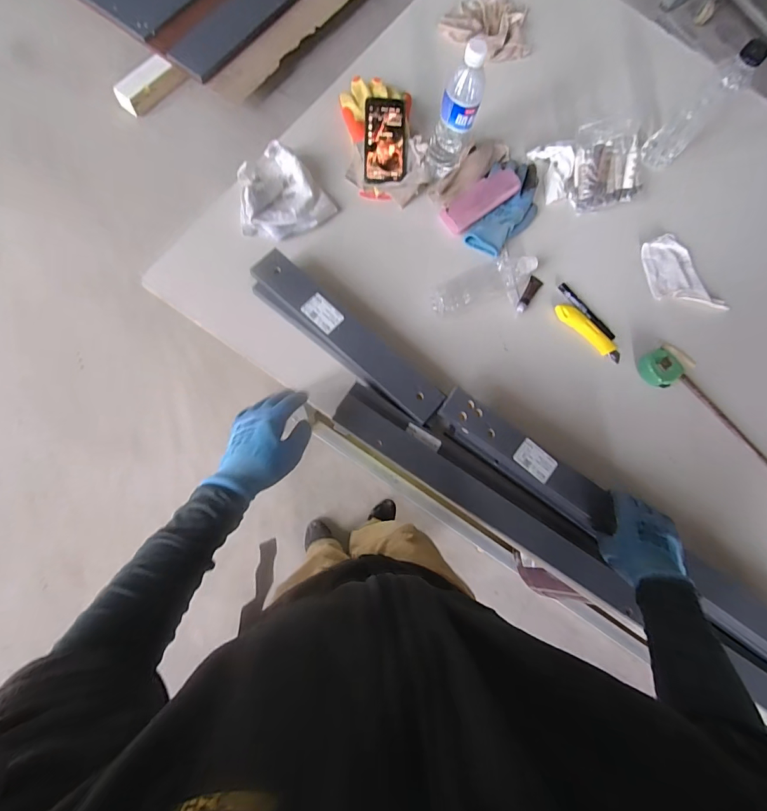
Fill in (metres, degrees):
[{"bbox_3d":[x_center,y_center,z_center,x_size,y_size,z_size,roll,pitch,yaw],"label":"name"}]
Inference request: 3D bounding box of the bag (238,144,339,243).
[{"bbox_3d":[-0.189,-0.378,0.714,0.163,0.060,0.161,-30,83,-11],"label":"bag"}]

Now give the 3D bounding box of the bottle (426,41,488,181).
[{"bbox_3d":[0.121,-0.487,0.704,0.072,0.234,0.057,16,77,-3],"label":"bottle"}]

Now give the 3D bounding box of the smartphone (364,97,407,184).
[{"bbox_3d":[0.003,-0.496,0.751,0.076,0.007,0.166,0,85,1],"label":"smartphone"}]

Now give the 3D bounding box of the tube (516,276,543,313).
[{"bbox_3d":[0.273,-0.209,0.758,0.024,0.010,0.092,33,68,5],"label":"tube"}]

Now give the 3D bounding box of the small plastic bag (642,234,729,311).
[{"bbox_3d":[0.585,-0.248,0.804,0.112,0.019,0.185,-34,84,-12],"label":"small plastic bag"}]

